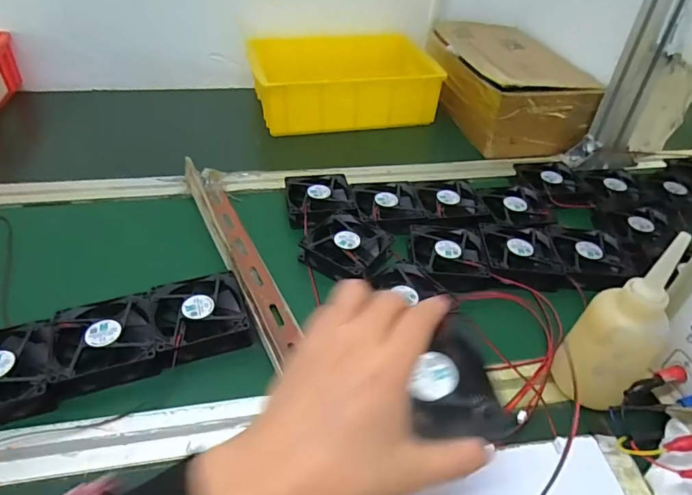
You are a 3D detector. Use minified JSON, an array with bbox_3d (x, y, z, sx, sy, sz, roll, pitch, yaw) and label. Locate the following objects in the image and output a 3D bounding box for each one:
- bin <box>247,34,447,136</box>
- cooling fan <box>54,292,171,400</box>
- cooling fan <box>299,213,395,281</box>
[{"bbox_3d":[-0.004,-0.276,0.772,0.284,0.087,0.176,-11,42,-15],"label":"bin"},{"bbox_3d":[-0.205,0.081,0.410,0.082,0.025,0.088,-15,44,-20],"label":"cooling fan"},{"bbox_3d":[0.000,0.000,0.519,0.086,0.026,0.082,23,44,22],"label":"cooling fan"}]

